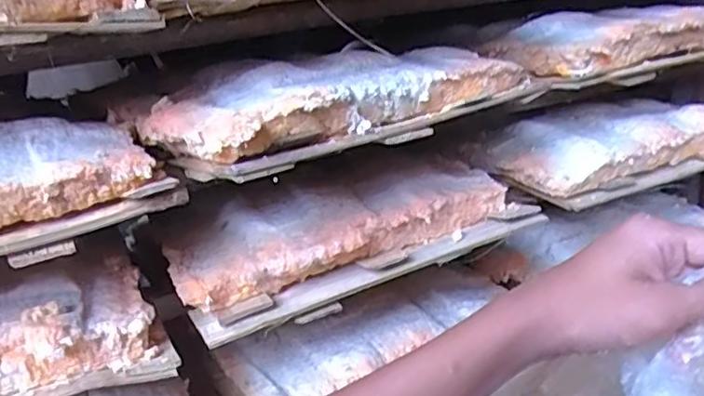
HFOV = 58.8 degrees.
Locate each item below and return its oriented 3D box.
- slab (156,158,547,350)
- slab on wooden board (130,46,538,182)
[{"bbox_3d":[-0.006,0.016,0.407,0.221,0.057,0.099,-13,20,-17],"label":"slab"},{"bbox_3d":[-0.007,-0.059,0.366,0.220,0.045,0.102,-17,21,-28],"label":"slab on wooden board"}]

